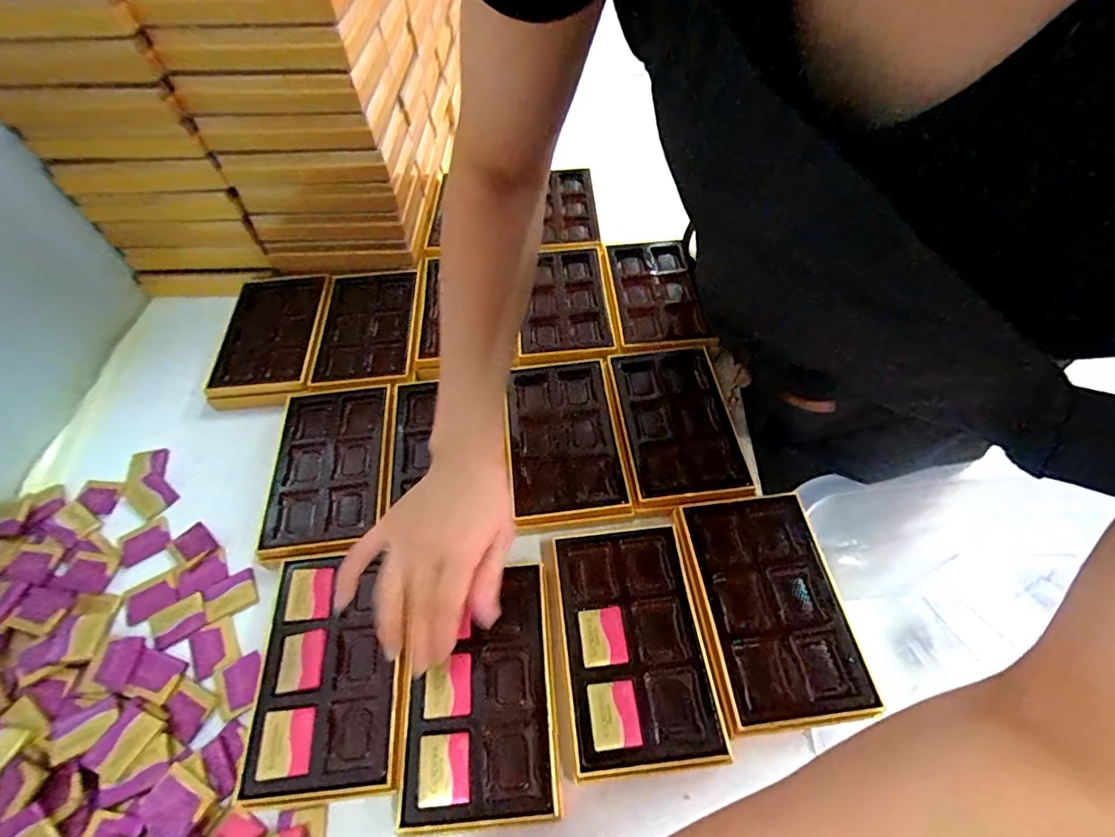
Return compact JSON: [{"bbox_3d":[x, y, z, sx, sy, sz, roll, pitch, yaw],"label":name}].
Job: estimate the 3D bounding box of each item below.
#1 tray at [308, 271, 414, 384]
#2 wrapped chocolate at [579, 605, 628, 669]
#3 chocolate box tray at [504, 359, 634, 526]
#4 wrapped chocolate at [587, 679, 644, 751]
[{"bbox_3d":[-0.207,-0.104,0.587,0.098,0.014,0.158,-6,55,-1],"label":"tray"},{"bbox_3d":[0.033,0.158,0.390,0.032,0.008,0.037,-5,55,0],"label":"wrapped chocolate"},{"bbox_3d":[0.006,0.017,0.495,0.103,0.013,0.165,-5,55,0],"label":"chocolate box tray"},{"bbox_3d":[0.038,0.198,0.361,0.032,0.006,0.039,-6,55,0],"label":"wrapped chocolate"}]

